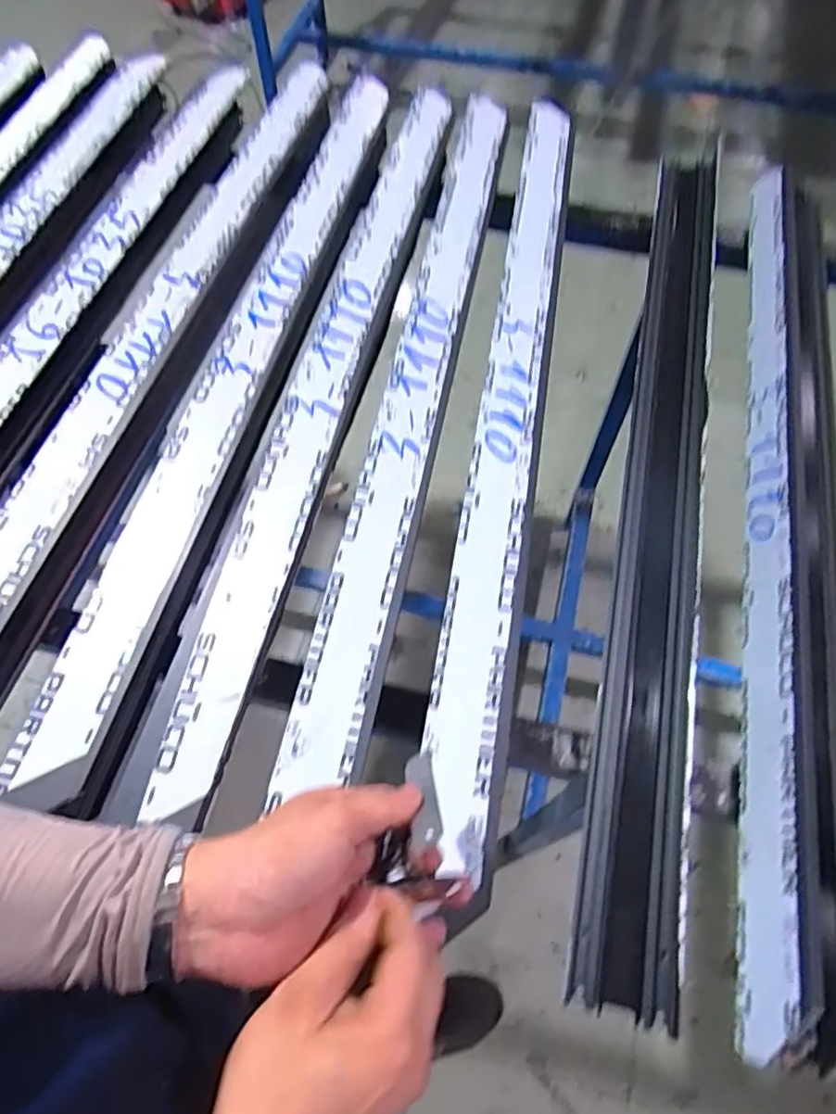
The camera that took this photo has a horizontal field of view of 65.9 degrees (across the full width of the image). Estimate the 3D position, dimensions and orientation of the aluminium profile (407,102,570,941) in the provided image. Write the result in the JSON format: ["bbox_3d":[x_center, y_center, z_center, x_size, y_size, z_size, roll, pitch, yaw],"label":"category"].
[{"bbox_3d":[0.100,-0.177,0.677,0.067,0.026,0.964,10,62,3],"label":"aluminium profile"}]

